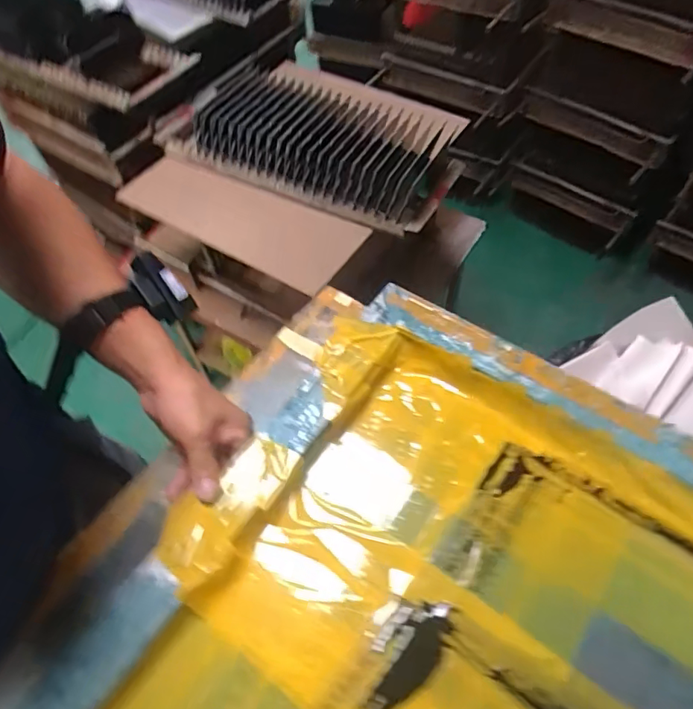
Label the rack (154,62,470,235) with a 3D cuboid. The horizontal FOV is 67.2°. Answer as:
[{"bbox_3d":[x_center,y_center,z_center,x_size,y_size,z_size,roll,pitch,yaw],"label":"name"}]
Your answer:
[{"bbox_3d":[-0.074,-0.361,0.865,0.510,0.096,0.196,23,62,19],"label":"rack"}]

